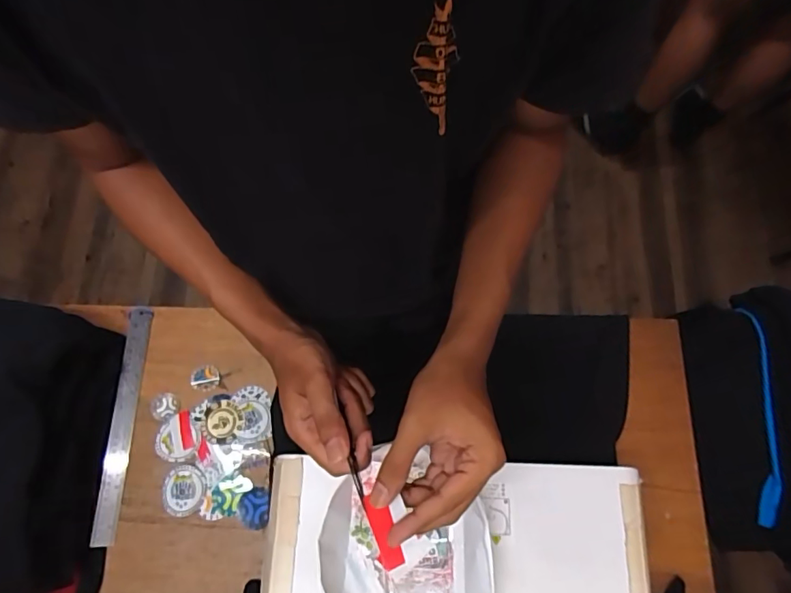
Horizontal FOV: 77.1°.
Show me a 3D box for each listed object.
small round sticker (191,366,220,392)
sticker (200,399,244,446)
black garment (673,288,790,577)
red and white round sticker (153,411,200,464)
[{"bbox_3d":[-0.279,0.120,0.725,0.039,0.004,0.037,2,69,-6],"label":"small round sticker"},{"bbox_3d":[-0.246,0.179,0.706,0.058,0.004,0.060,0,73,-1],"label":"sticker"},{"bbox_3d":[0.778,0.231,0.938,0.317,0.220,0.519,-3,74,0],"label":"black garment"},{"bbox_3d":[-0.307,0.200,0.698,0.063,0.004,0.062,0,73,-1],"label":"red and white round sticker"}]

